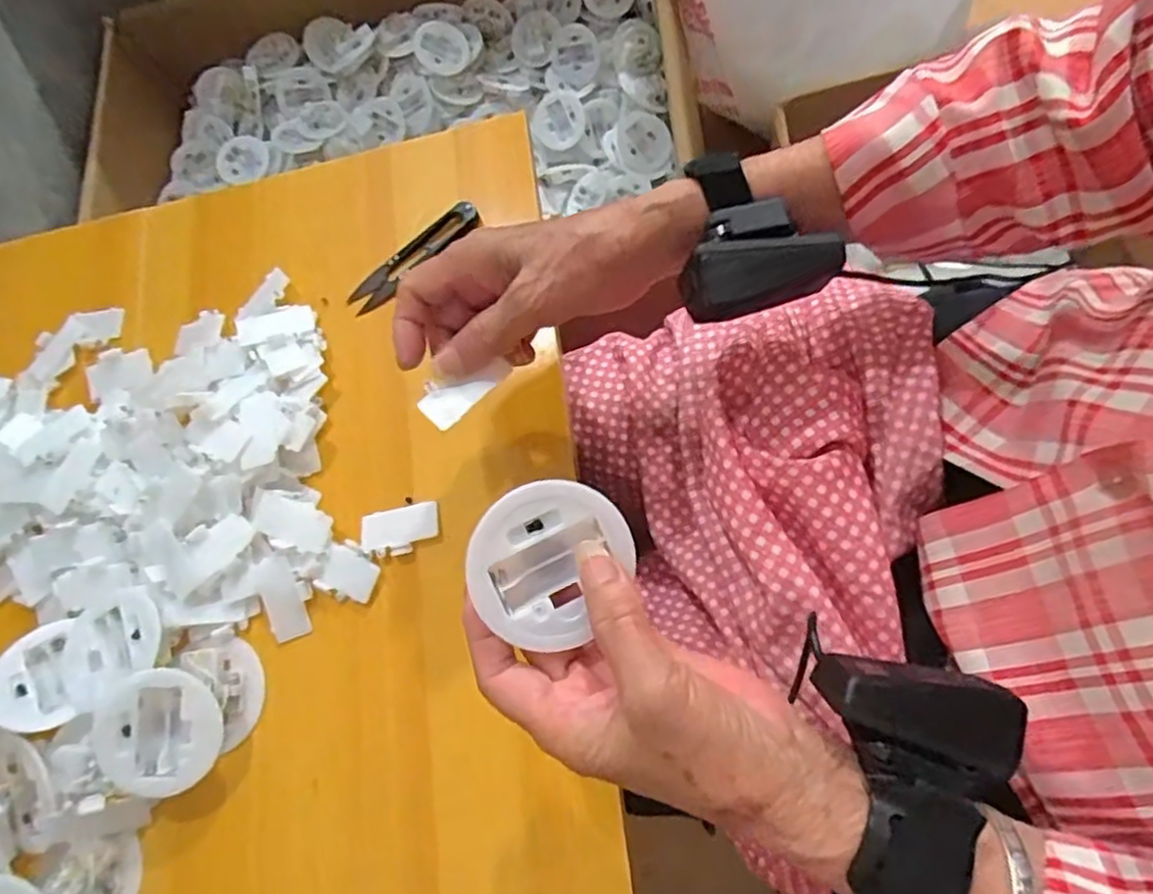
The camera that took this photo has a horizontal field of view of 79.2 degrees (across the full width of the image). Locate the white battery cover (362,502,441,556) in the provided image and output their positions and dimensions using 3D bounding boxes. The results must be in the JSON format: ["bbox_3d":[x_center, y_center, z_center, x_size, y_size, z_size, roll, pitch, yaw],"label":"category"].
[{"bbox_3d":[-0.105,0.049,0.413,0.047,0.005,0.028,-8,67,0],"label":"white battery cover"}]

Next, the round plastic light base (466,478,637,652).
[{"bbox_3d":[-0.016,0.045,0.287,0.056,0.020,0.066,25,85,-12],"label":"round plastic light base"}]

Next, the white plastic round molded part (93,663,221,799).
[{"bbox_3d":[-0.231,0.156,0.385,0.063,0.015,0.066,-2,87,-7],"label":"white plastic round molded part"}]

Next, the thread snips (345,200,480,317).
[{"bbox_3d":[-0.108,-0.125,0.465,0.103,0.010,0.021,-39,70,3],"label":"thread snips"}]

